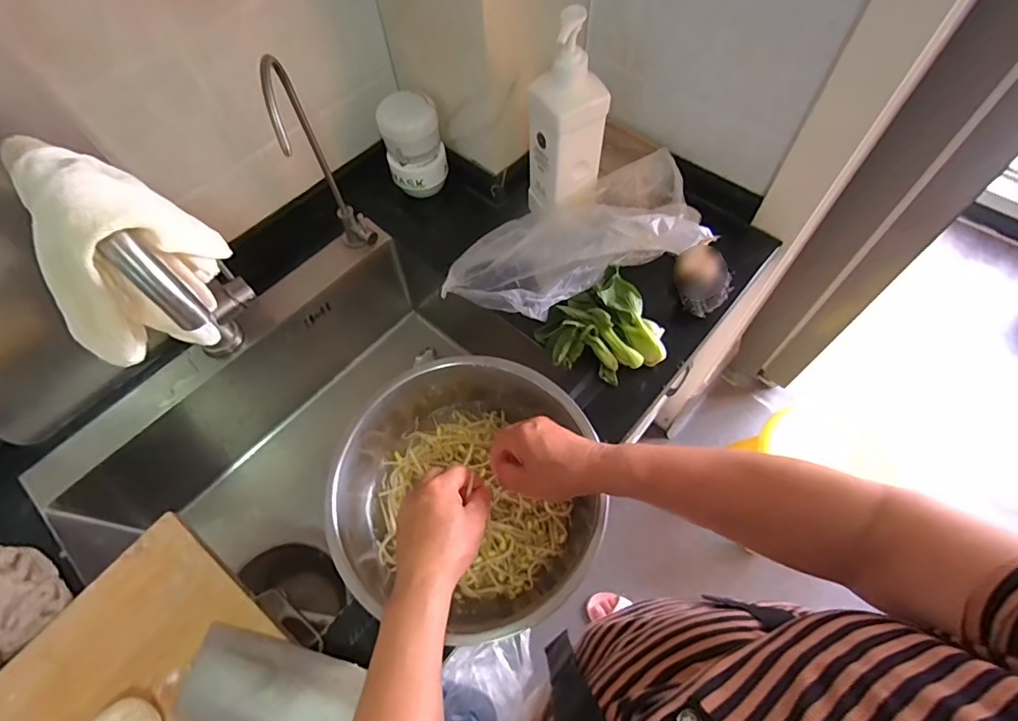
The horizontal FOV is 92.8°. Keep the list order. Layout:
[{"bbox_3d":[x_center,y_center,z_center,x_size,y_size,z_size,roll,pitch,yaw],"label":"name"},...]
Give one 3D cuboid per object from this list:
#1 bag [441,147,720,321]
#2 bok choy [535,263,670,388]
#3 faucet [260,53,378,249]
[{"bbox_3d":[0.092,-0.160,0.659,0.345,0.076,0.155,-19,62,-8],"label":"bag"},{"bbox_3d":[0.120,-0.036,0.620,0.132,0.049,0.141,-1,61,2],"label":"bok choy"},{"bbox_3d":[-0.214,-0.214,0.589,0.045,0.286,0.119,-18,62,-8],"label":"faucet"}]

